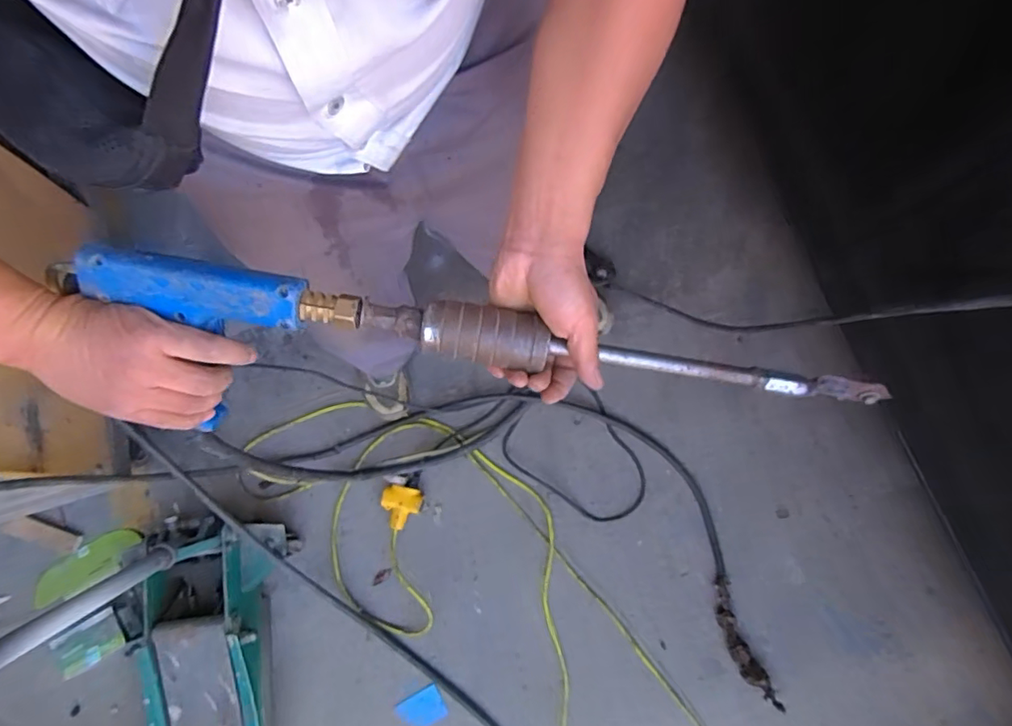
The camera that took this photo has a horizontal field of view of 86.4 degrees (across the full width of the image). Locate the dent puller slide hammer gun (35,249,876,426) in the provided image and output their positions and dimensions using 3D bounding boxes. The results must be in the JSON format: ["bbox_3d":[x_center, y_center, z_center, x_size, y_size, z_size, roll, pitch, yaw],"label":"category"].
[{"bbox_3d":[-0.002,-0.018,0.433,0.649,0.035,0.040,8,79,-7],"label":"dent puller slide hammer gun"}]

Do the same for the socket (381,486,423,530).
[{"bbox_3d":[-0.223,0.309,1.143,0.087,0.049,0.090,10,79,2],"label":"socket"}]

